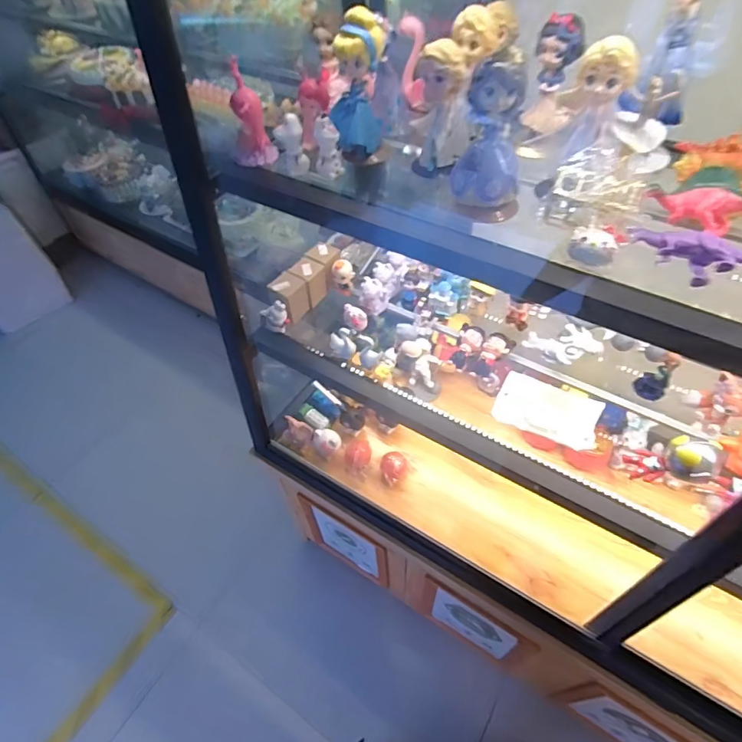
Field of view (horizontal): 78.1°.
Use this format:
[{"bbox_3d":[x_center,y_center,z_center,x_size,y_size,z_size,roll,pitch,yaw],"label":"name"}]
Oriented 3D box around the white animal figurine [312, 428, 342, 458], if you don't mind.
[{"bbox_3d":[-0.092,0.155,0.975,0.057,0.062,0.053,-2,51,2],"label":"white animal figurine"}]

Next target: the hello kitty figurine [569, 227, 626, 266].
[{"bbox_3d":[0.218,-0.123,0.444,0.046,0.022,0.035,22,56,20],"label":"hello kitty figurine"}]

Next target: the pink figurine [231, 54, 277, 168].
[{"bbox_3d":[-0.153,-0.311,0.568,0.039,0.108,0.046,17,54,17],"label":"pink figurine"}]

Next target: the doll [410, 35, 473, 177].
[{"bbox_3d":[0.083,-0.310,0.541,0.067,0.137,0.077,5,52,8],"label":"doll"}]

